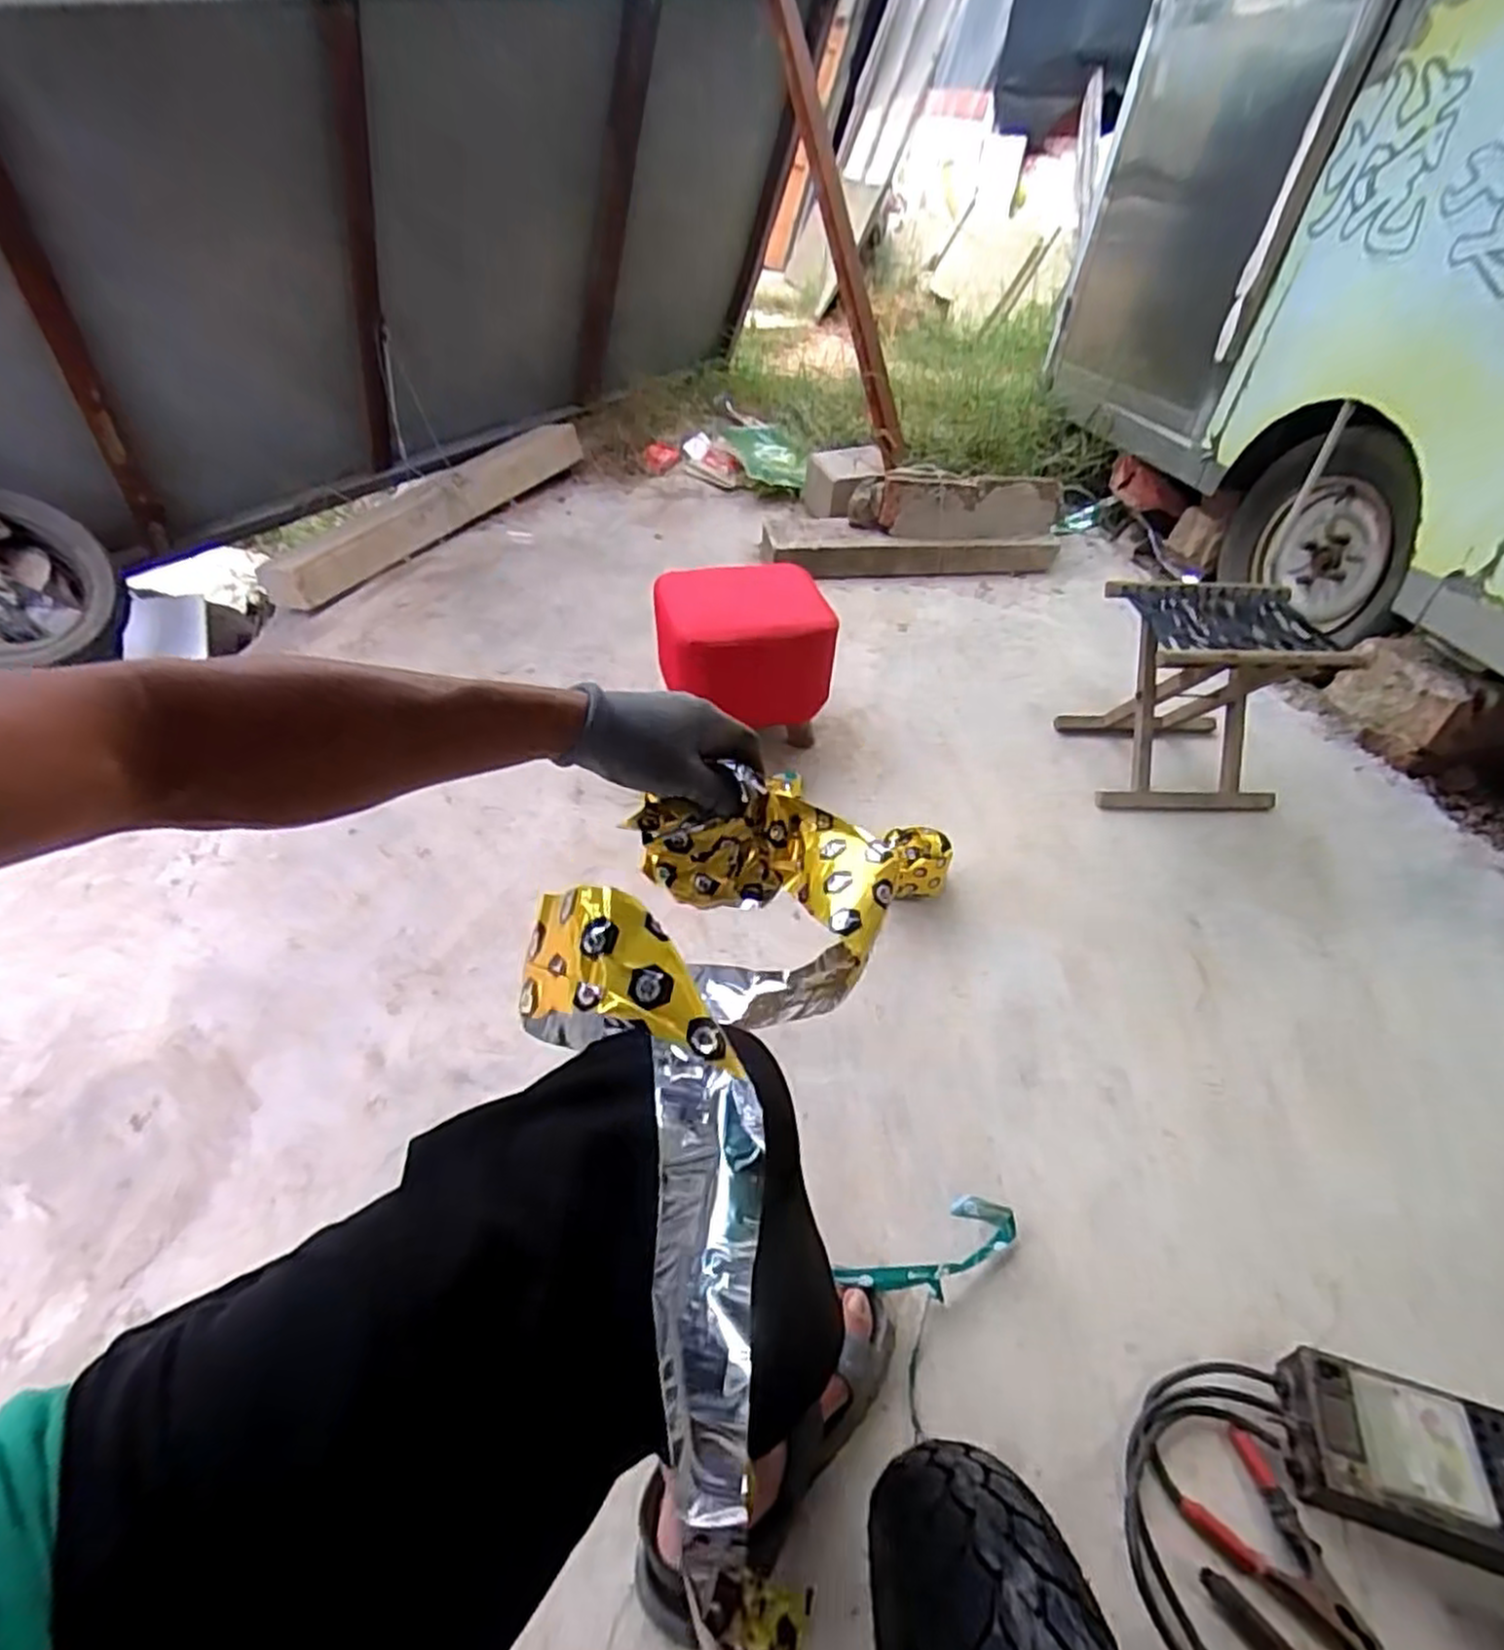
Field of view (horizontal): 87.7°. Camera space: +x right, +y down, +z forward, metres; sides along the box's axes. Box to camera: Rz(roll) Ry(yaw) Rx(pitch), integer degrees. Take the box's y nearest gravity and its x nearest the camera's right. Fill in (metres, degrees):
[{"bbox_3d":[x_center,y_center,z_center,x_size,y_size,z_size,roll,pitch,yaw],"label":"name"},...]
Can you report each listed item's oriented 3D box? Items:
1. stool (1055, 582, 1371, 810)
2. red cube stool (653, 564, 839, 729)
[{"bbox_3d":[0.765,-0.223,1.344,0.330,0.303,0.277,-2,42,-5],"label":"stool"},{"bbox_3d":[-0.018,-0.316,1.380,0.288,0.198,0.219,-5,43,-8],"label":"red cube stool"}]

